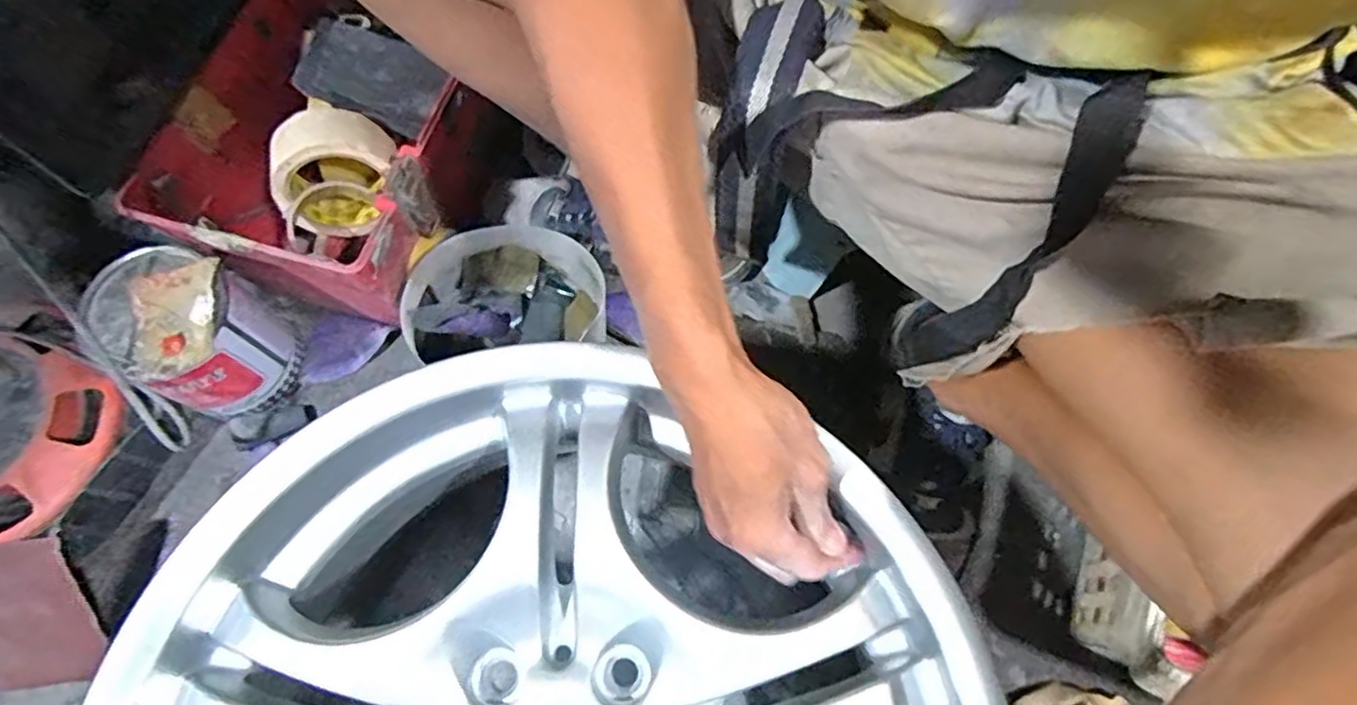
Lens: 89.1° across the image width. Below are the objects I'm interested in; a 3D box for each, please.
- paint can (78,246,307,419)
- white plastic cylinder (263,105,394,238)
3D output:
[{"bbox_3d":[-0.384,-0.012,0.562,0.100,0.134,0.096,1,69,-1],"label":"paint can"},{"bbox_3d":[-0.292,-0.155,0.587,0.104,0.088,0.071,-34,74,-13],"label":"white plastic cylinder"}]

